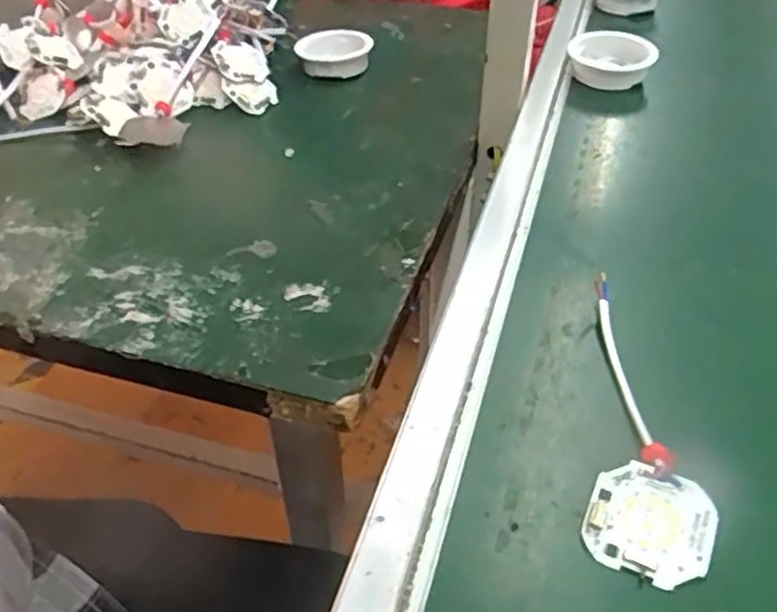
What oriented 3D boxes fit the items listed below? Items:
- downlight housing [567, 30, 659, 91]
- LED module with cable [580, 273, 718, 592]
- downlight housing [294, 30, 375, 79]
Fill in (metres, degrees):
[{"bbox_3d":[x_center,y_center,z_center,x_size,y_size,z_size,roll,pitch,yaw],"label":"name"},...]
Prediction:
[{"bbox_3d":[0.192,-0.212,0.618,0.069,0.032,0.066,6,42,6],"label":"downlight housing"},{"bbox_3d":[0.119,0.050,0.327,0.049,0.013,0.158,10,42,10],"label":"LED module with cable"},{"bbox_3d":[-0.054,-0.240,0.677,0.065,0.028,0.062,21,45,22],"label":"downlight housing"}]

